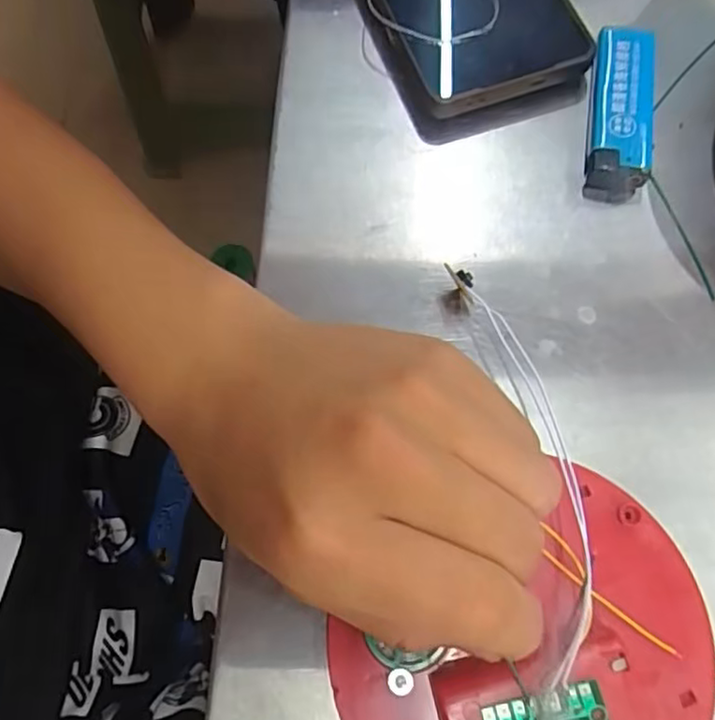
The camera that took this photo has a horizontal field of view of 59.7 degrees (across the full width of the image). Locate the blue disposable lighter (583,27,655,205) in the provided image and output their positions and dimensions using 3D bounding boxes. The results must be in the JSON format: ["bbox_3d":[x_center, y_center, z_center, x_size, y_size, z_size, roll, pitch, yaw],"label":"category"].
[{"bbox_3d":[0.110,-0.103,0.263,0.025,0.019,0.073,8,72,2],"label":"blue disposable lighter"}]

